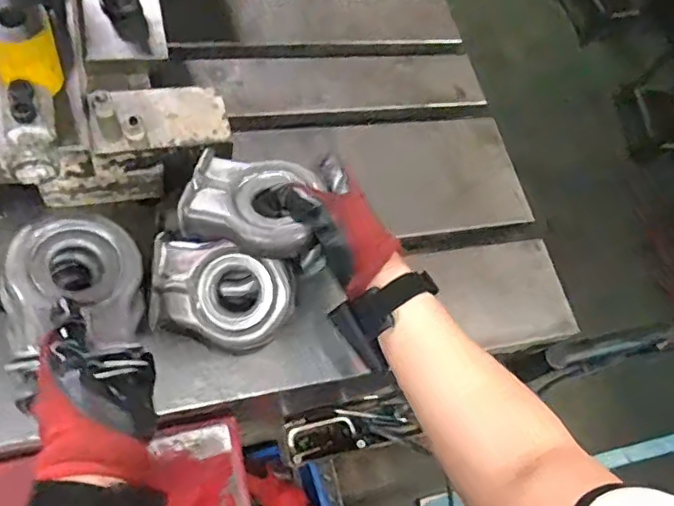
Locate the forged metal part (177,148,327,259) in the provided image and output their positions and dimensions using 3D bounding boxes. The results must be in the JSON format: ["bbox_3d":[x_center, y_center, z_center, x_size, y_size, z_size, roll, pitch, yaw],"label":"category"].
[{"bbox_3d":[-0.075,-0.044,0.527,0.109,0.036,0.083,9,50,4],"label":"forged metal part"}]

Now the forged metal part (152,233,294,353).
[{"bbox_3d":[-0.103,0.037,0.539,0.127,0.049,0.091,11,91,3],"label":"forged metal part"}]

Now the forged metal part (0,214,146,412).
[{"bbox_3d":[-0.209,0.028,0.460,0.106,0.069,0.112,-15,52,-16],"label":"forged metal part"}]

